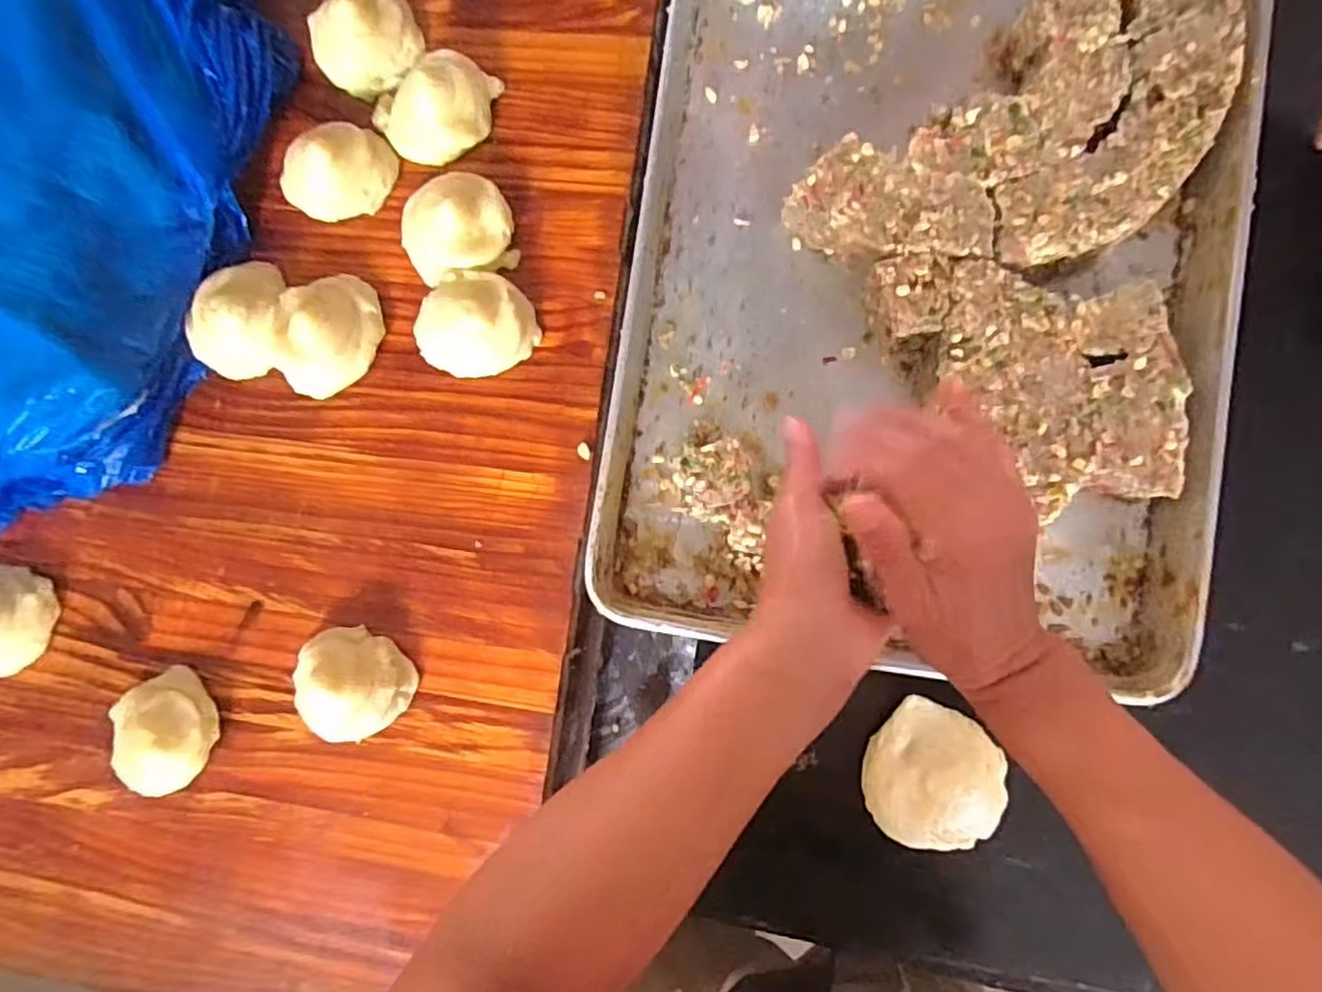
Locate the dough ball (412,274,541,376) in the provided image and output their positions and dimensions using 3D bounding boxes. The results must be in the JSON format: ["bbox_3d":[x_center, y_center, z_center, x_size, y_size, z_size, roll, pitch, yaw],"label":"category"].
[{"bbox_3d":[-0.138,-0.125,0.489,0.081,0.037,0.079,0,86,6],"label":"dough ball"}]

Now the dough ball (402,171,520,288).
[{"bbox_3d":[-0.152,-0.202,0.495,0.079,0.030,0.079,0,86,6],"label":"dough ball"}]

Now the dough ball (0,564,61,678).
[{"bbox_3d":[-0.505,0.093,0.508,0.075,0.030,0.076,0,86,6],"label":"dough ball"}]

